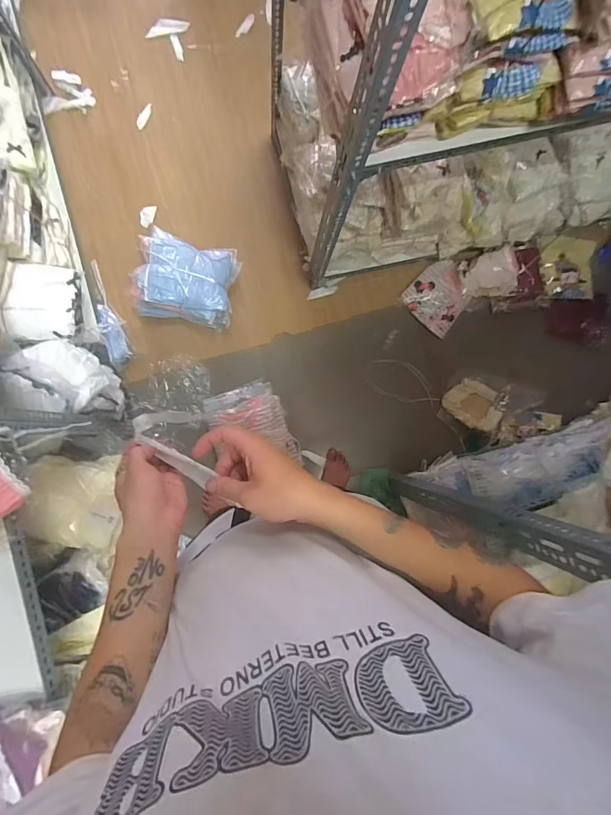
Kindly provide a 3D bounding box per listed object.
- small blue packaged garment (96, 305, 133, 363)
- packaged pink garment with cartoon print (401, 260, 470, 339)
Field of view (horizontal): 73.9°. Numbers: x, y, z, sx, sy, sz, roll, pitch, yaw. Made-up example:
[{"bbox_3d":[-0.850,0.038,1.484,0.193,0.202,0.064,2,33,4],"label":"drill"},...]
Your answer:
[{"bbox_3d":[-0.673,-0.262,1.422,0.085,0.045,0.224,-21,88,-41],"label":"small blue packaged garment"},{"bbox_3d":[0.507,-0.423,1.531,0.208,0.022,0.247,40,84,0],"label":"packaged pink garment with cartoon print"}]

